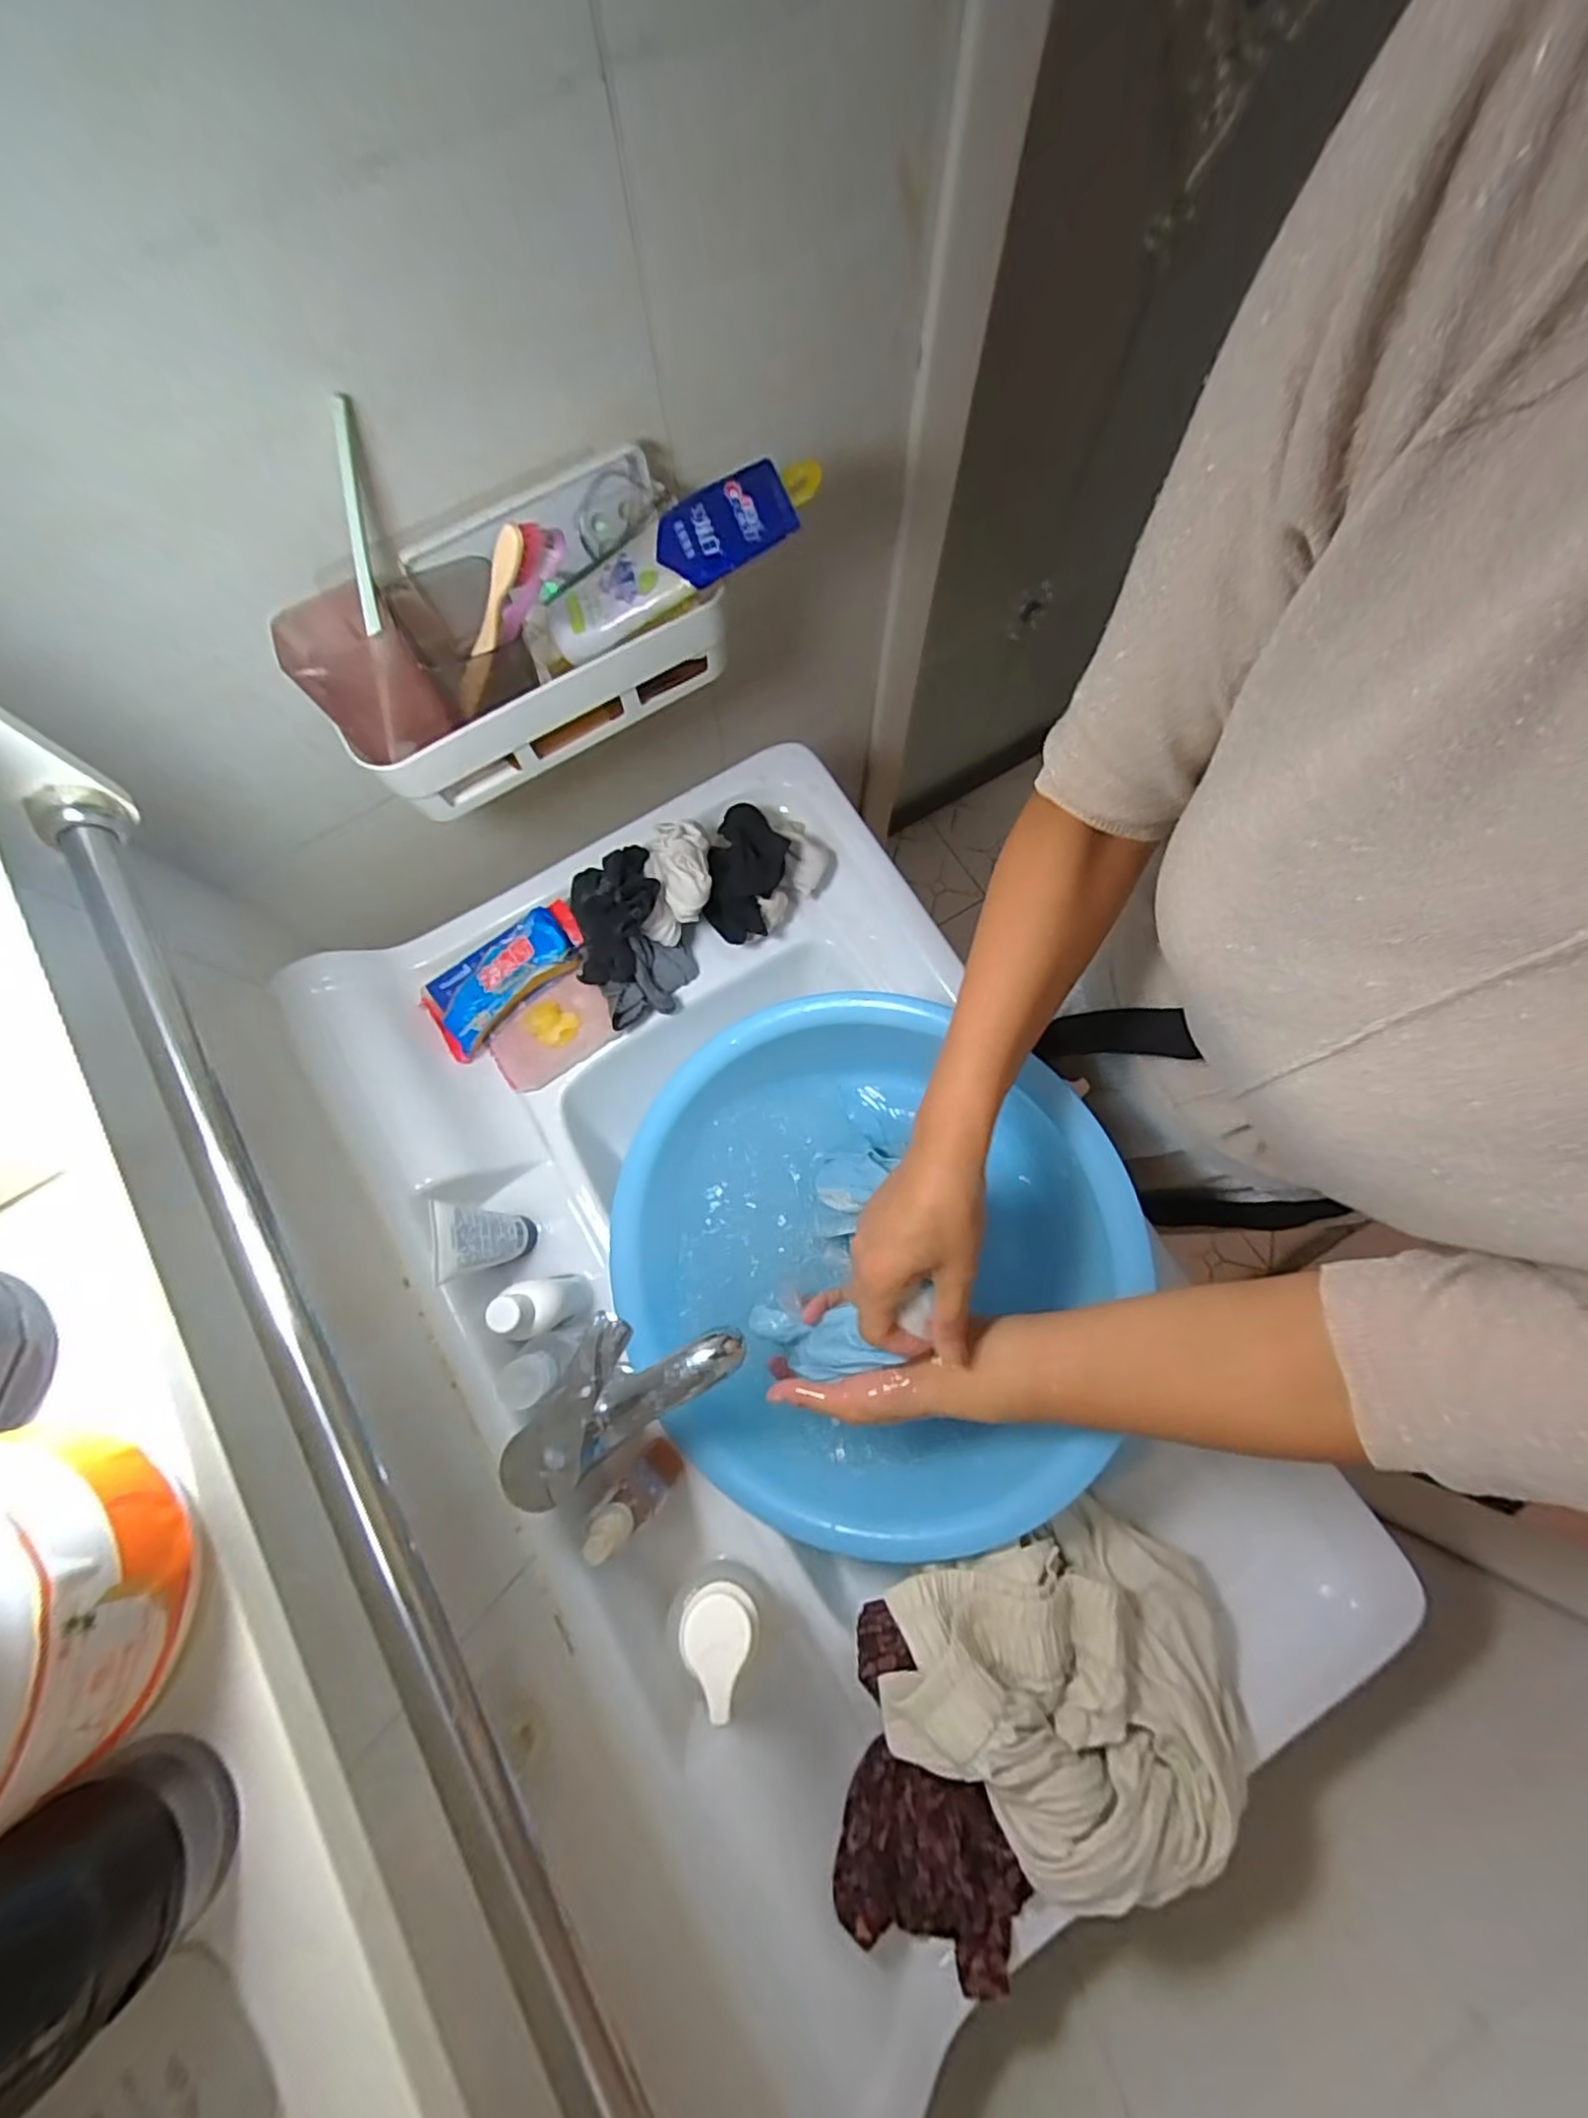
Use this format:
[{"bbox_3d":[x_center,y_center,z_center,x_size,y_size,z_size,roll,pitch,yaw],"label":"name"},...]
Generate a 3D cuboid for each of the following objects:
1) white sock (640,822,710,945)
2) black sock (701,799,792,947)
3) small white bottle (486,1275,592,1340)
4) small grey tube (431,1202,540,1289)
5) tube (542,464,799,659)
[{"bbox_3d":[-0.096,-0.145,0.563,0.059,0.058,0.092,-2,76,1],"label":"white sock"},{"bbox_3d":[-0.041,-0.159,0.574,0.065,0.046,0.112,11,77,4],"label":"black sock"},{"bbox_3d":[-0.177,0.173,0.486,0.036,0.103,0.036,0,76,1],"label":"small white bottle"},{"bbox_3d":[-0.217,0.127,0.487,0.026,0.111,0.047,-7,76,-1],"label":"small grey tube"},{"bbox_3d":[-0.081,-0.306,0.422,0.163,0.025,0.057,-23,76,14],"label":"tube"}]

